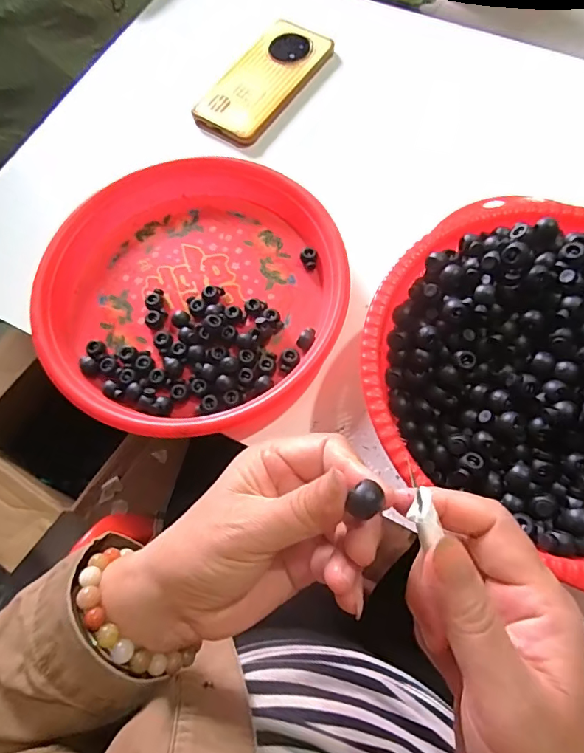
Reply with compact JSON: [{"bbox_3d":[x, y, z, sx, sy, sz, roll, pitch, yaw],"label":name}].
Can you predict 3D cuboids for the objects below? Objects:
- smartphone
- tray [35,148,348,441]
[{"bbox_3d":[-0.028,-0.306,0.487,0.074,0.015,0.159,31,74,13],"label":"smartphone"},{"bbox_3d":[-0.082,-0.080,0.395,0.237,0.031,0.262,-9,70,-1],"label":"tray"}]

